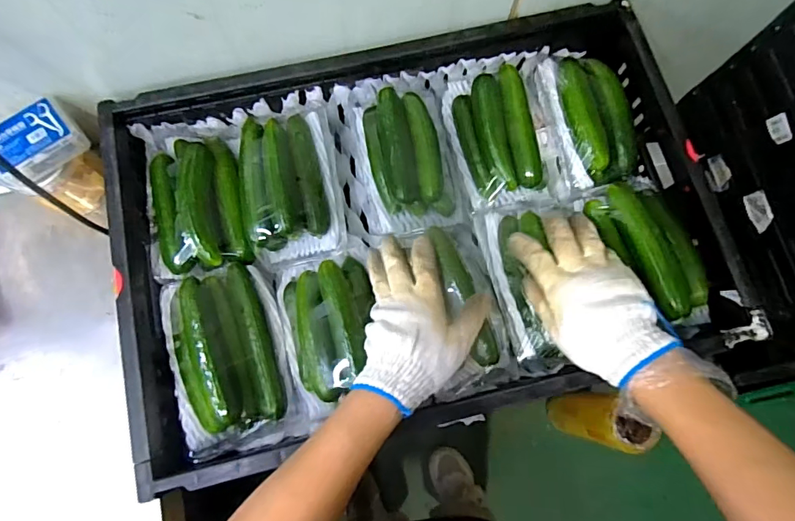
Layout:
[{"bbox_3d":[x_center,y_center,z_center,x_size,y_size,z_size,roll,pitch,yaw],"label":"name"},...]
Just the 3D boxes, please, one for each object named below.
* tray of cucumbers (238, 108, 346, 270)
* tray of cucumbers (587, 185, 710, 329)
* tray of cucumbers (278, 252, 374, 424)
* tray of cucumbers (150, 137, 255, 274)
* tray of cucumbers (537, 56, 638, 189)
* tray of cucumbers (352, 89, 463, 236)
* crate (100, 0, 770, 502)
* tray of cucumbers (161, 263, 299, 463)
[{"bbox_3d":[-0.120,-0.087,0.506,0.102,0.063,0.168,-11,76,-3],"label":"tray of cucumbers"},{"bbox_3d":[0.270,-0.010,0.472,0.070,0.042,0.159,-27,76,-7],"label":"tray of cucumbers"},{"bbox_3d":[-0.067,0.067,0.456,0.098,0.060,0.160,-12,76,-4],"label":"tray of cucumbers"},{"bbox_3d":[-0.212,-0.062,0.481,0.096,0.042,0.146,-9,76,-3],"label":"tray of cucumbers"},{"bbox_3d":[0.227,-0.172,0.532,0.087,0.044,0.165,-15,77,-4],"label":"tray of cucumbers"},{"bbox_3d":[0.009,-0.122,0.522,0.114,0.070,0.171,-11,76,-3],"label":"tray of cucumbers"},{"bbox_3d":[0.018,-0.038,0.491,0.575,0.087,0.388,-12,76,-4],"label":"crate"},{"bbox_3d":[-0.171,0.096,0.454,0.113,0.060,0.176,-14,77,-4],"label":"tray of cucumbers"}]

